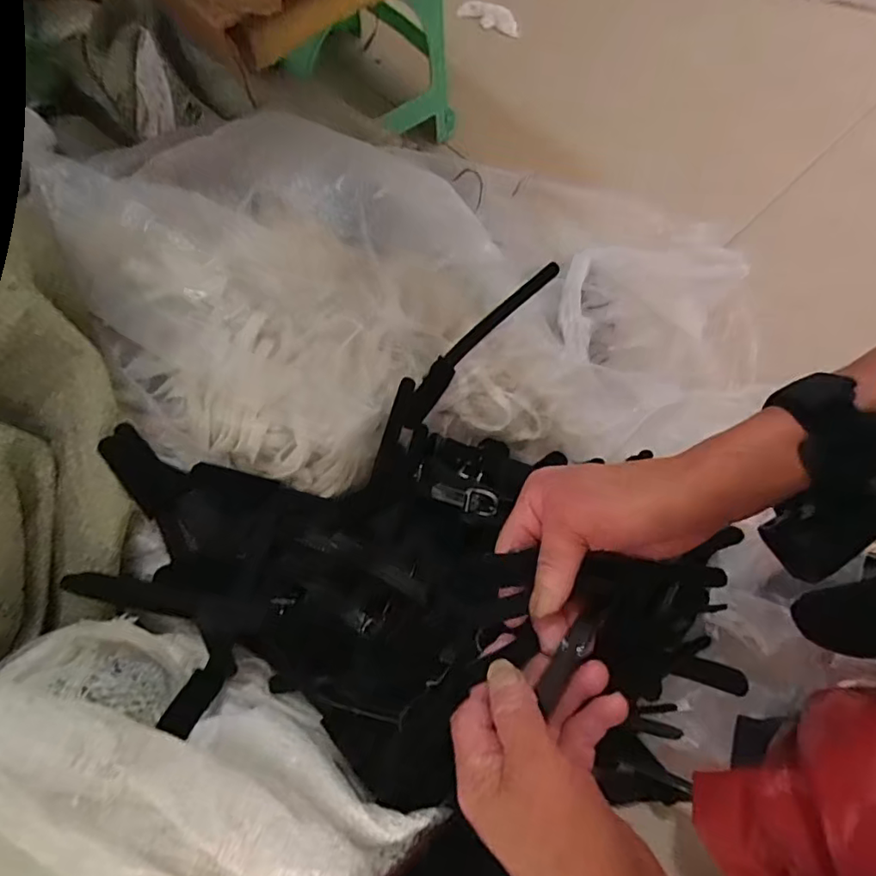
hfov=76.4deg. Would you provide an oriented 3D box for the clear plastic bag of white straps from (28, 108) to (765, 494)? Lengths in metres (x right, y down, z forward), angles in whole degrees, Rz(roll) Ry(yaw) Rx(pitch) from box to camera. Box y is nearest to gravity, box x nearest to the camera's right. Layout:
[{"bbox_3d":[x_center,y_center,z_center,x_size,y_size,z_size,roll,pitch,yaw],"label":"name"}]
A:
[{"bbox_3d":[0.021,-0.102,0.410,0.504,0.122,0.250,-5,66,-22],"label":"clear plastic bag of white straps"}]

